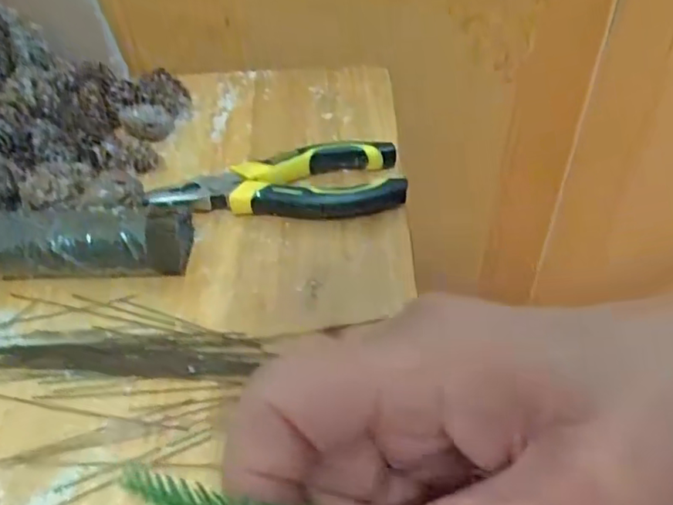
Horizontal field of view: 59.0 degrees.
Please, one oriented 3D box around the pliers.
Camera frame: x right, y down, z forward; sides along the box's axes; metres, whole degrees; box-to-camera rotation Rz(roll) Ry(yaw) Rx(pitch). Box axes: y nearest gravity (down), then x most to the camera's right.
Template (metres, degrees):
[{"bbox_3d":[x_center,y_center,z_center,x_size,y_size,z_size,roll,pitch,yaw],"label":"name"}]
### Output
[{"bbox_3d":[-0.032,-0.034,0.334,0.138,0.019,0.051,-7,45,-4],"label":"pliers"}]

